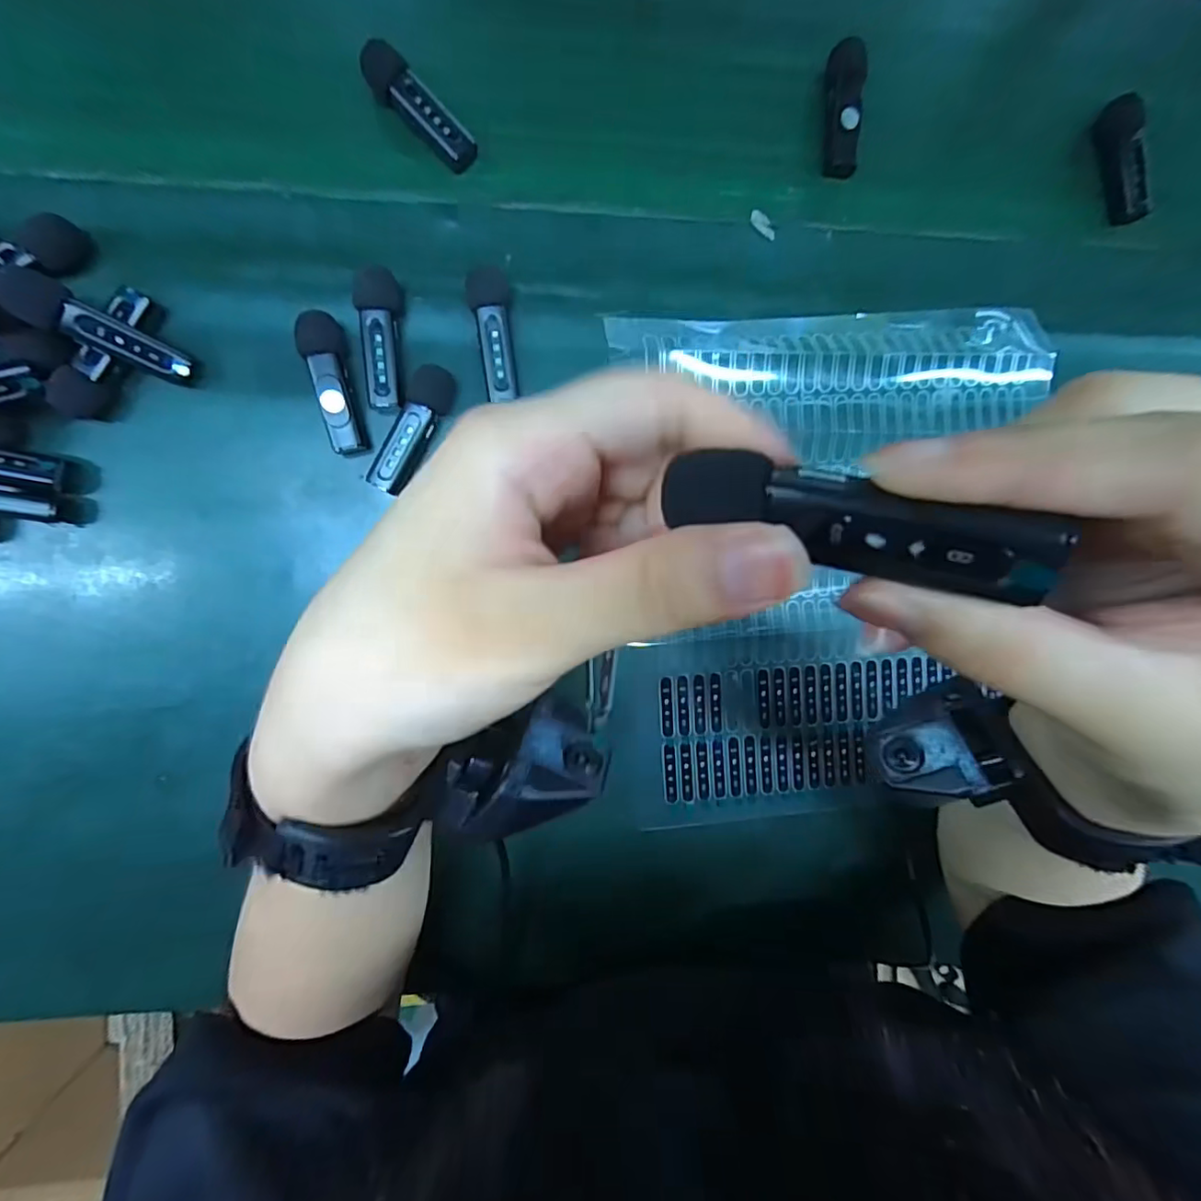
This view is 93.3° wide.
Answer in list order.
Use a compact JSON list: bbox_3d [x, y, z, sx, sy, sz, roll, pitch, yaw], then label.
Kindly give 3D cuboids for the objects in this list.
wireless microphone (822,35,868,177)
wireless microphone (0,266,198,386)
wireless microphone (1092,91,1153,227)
[{"bbox_3d":[0.127,-0.258,0.297,0.018,0.010,0.064,2,92,-6],"label":"wireless microphone"},{"bbox_3d":[-0.215,-0.117,0.246,0.067,0.014,0.020,24,90,-37],"label":"wireless microphone"},{"bbox_3d":[0.290,-0.244,0.315,0.019,0.013,0.065,-10,94,-5],"label":"wireless microphone"}]

